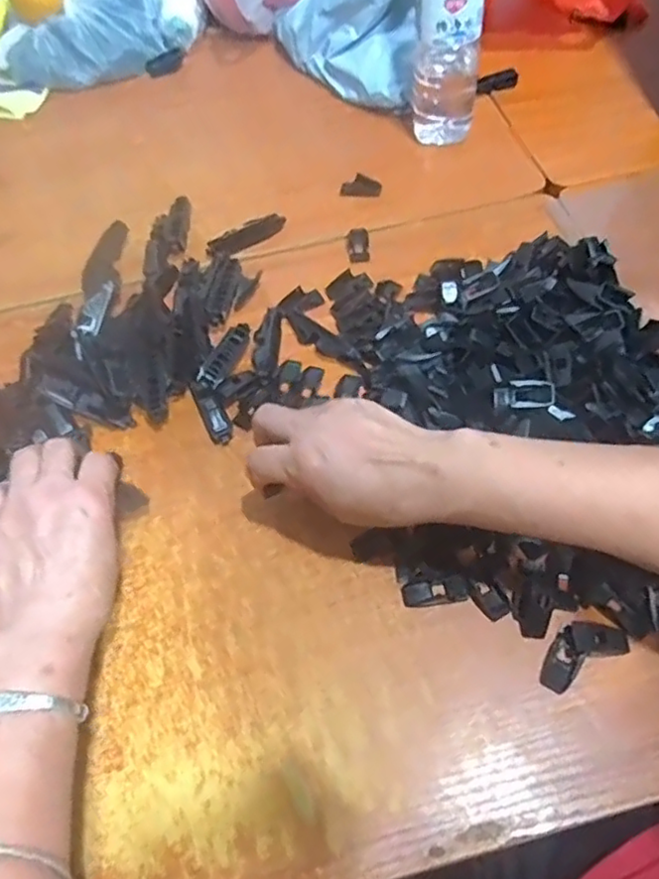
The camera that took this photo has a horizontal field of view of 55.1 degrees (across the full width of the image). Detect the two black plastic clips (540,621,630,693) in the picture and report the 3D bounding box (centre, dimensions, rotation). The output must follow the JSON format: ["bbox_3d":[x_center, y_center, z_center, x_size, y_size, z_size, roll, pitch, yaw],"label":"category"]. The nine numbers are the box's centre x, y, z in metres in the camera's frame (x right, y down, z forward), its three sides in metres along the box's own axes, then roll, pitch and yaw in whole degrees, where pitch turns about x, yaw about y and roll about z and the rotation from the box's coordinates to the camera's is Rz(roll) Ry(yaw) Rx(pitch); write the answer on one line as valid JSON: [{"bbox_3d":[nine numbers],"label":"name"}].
[{"bbox_3d":[0.156,0.131,0.395,0.059,0.006,0.029,-26,61,-12],"label":"two black plastic clips"}]

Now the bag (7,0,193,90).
[{"bbox_3d":[-0.284,-0.495,0.764,0.220,0.070,0.114,-15,59,-5],"label":"bag"}]

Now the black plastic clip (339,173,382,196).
[{"bbox_3d":[0.032,-0.254,0.631,0.040,0.007,0.026,9,60,9],"label":"black plastic clip"}]

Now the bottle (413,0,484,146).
[{"bbox_3d":[0.112,-0.383,0.585,0.062,0.204,0.057,10,60,10],"label":"bottle"}]

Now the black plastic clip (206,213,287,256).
[{"bbox_3d":[-0.079,-0.196,0.600,0.079,0.012,0.024,-30,62,-14],"label":"black plastic clip"}]

